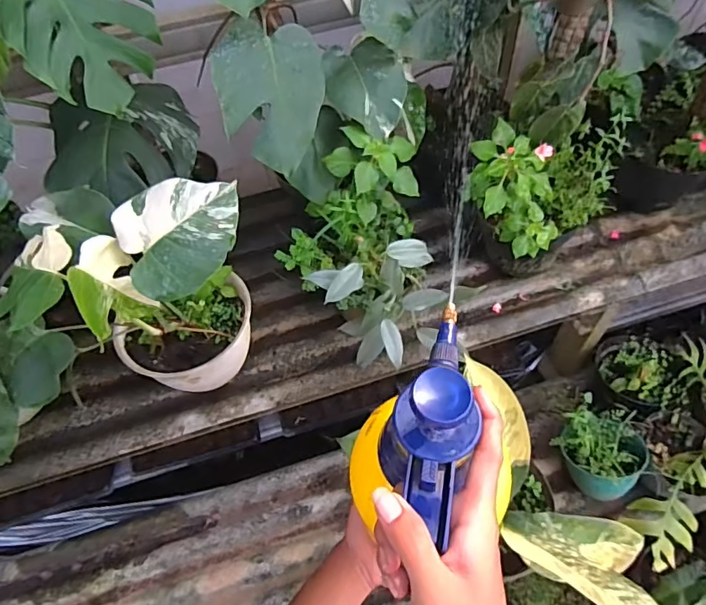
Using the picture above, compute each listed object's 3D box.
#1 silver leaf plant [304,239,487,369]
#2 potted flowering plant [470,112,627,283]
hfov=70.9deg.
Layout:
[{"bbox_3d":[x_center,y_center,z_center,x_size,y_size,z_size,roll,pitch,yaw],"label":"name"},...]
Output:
[{"bbox_3d":[0.050,0.010,0.742,0.185,0.174,0.133,-20,57,-9],"label":"silver leaf plant"},{"bbox_3d":[0.308,-0.174,0.837,0.263,0.270,0.170,-38,61,-19],"label":"potted flowering plant"}]

